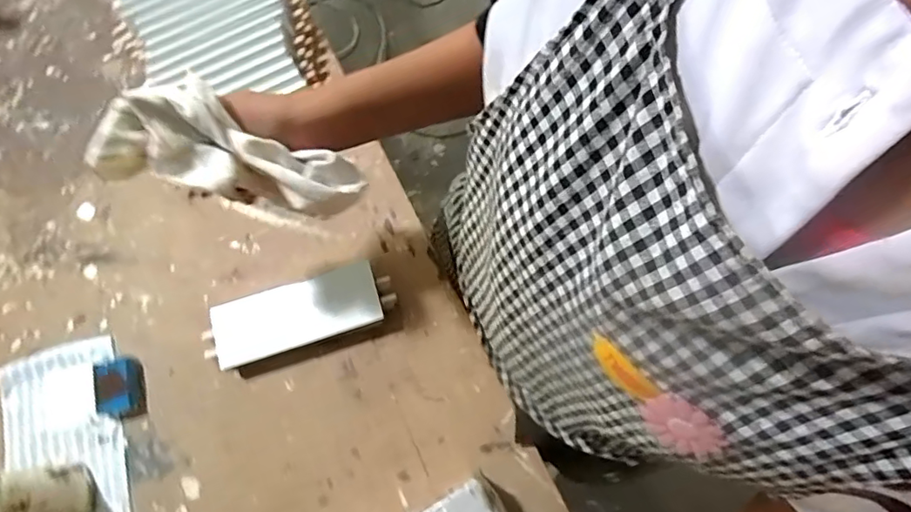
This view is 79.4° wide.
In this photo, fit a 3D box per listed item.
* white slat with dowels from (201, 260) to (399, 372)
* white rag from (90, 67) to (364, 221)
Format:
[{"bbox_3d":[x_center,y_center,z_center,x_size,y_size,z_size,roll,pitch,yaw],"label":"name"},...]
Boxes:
[{"bbox_3d":[-0.166,0.060,0.573,0.195,0.029,0.067,-18,82,5],"label":"white slat with dowels"},{"bbox_3d":[-0.168,-0.077,0.432,0.183,0.066,0.077,16,70,-13],"label":"white rag"}]

